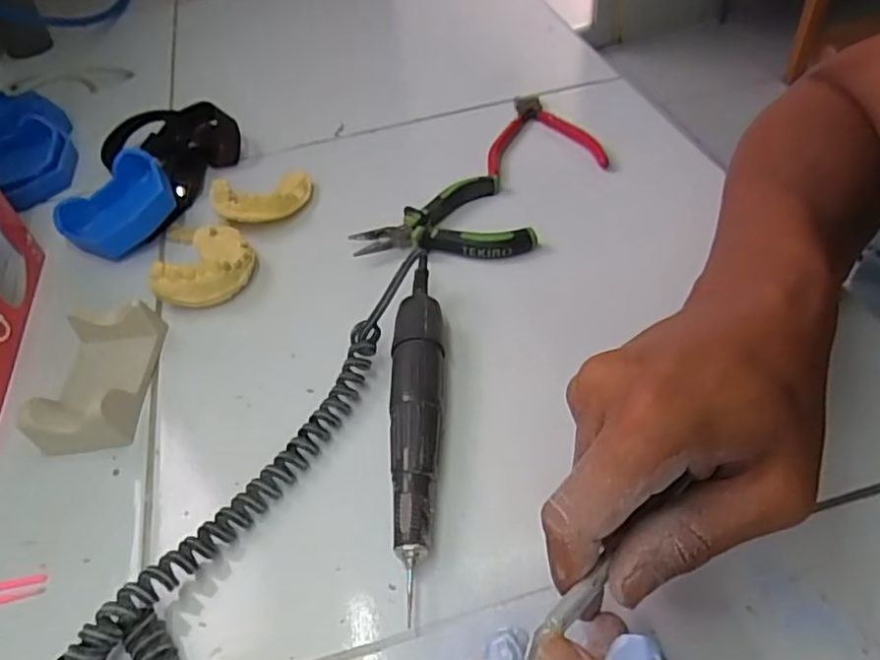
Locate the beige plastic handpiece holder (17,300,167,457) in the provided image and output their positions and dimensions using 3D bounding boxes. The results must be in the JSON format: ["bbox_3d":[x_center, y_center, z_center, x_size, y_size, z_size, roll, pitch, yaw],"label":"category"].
[{"bbox_3d":[-0.192,0.025,0.362,0.051,0.033,0.087,-7,47,0],"label":"beige plastic handpiece holder"}]

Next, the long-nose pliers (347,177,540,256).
[{"bbox_3d":[0.004,-0.078,0.443,0.117,0.015,0.075,-2,47,5],"label":"long-nose pliers"}]

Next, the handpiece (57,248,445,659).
[{"bbox_3d":[-0.057,0.088,0.286,0.100,0.032,0.307,23,53,25],"label":"handpiece"}]

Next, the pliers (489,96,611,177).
[{"bbox_3d":[0.080,-0.158,0.514,0.086,0.009,0.099,-5,47,1],"label":"pliers"}]

